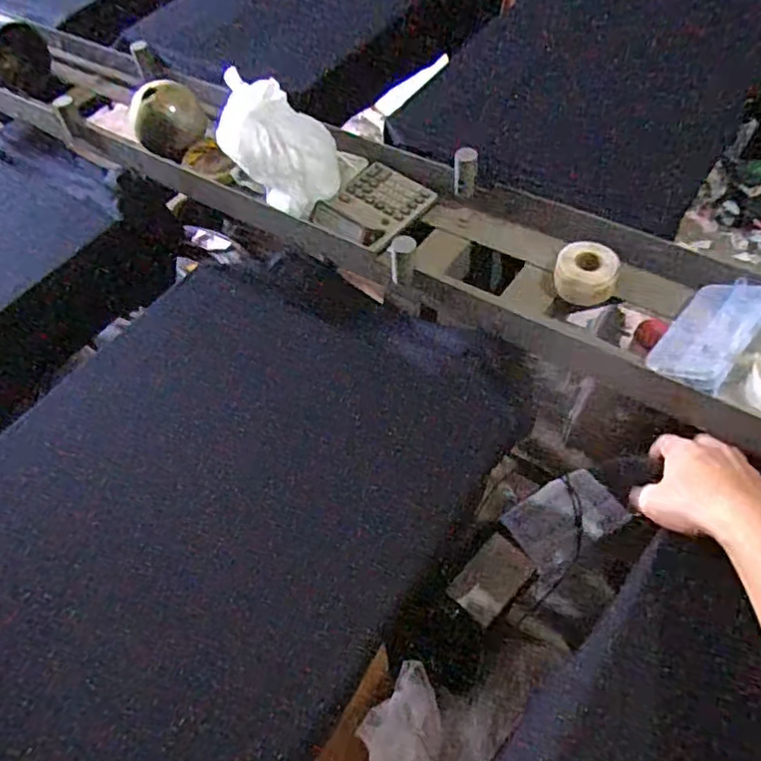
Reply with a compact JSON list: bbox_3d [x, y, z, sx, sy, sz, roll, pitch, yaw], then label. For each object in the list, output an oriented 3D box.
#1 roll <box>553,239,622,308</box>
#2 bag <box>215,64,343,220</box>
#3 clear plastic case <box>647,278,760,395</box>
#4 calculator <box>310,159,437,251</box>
[{"bbox_3d":[0.221,-0.115,0.667,0.069,0.032,0.066,26,61,21],"label":"roll"},{"bbox_3d":[-0.129,-0.293,0.749,0.178,0.118,0.103,33,64,25],"label":"bag"},{"bbox_3d":[0.314,-0.043,0.587,0.072,0.019,0.133,17,56,48],"label":"clear plastic case"},{"bbox_3d":[-0.008,-0.214,0.748,0.104,0.022,0.135,30,63,23],"label":"calculator"}]

